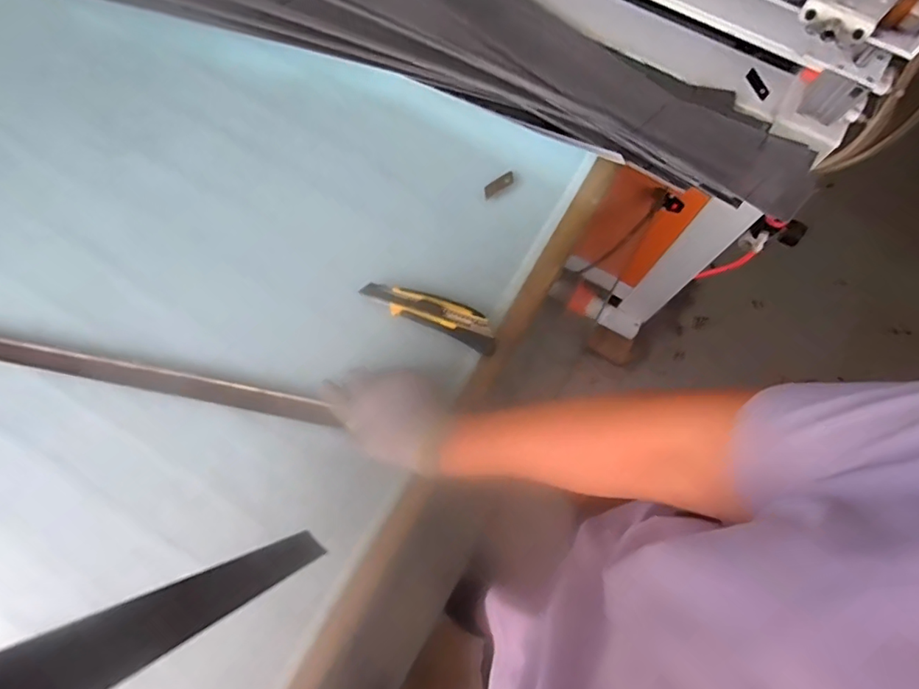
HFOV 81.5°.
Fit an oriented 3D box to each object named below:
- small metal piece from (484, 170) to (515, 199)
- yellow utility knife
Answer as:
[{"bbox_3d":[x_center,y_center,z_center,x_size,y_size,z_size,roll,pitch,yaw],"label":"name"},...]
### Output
[{"bbox_3d":[0.049,-0.199,0.662,0.041,0.006,0.015,-35,75,5],"label":"small metal piece"},{"bbox_3d":[-0.030,-0.039,0.606,0.155,0.024,0.042,22,75,8],"label":"yellow utility knife"}]

